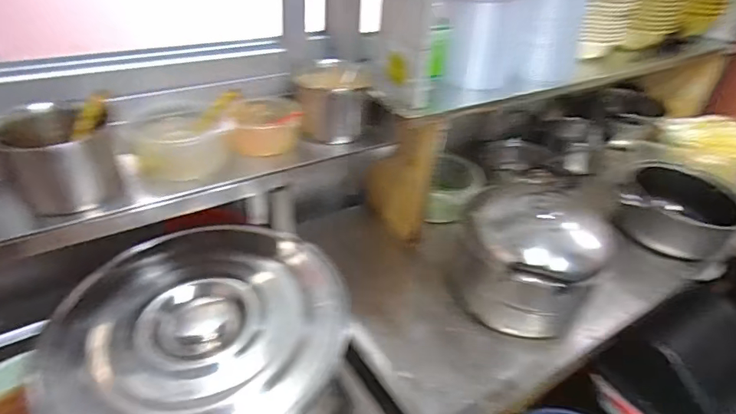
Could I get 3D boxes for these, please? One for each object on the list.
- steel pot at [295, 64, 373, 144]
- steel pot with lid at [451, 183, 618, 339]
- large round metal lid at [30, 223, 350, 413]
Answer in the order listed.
[{"bbox_3d":[-0.055,-0.173,0.786,0.125,0.095,0.108,3,36,-3],"label":"steel pot"},{"bbox_3d":[0.256,0.095,0.788,0.224,0.192,0.198,24,40,25],"label":"steel pot with lid"},{"bbox_3d":[-0.201,0.137,0.615,0.344,0.061,0.340,3,36,-2],"label":"large round metal lid"}]

